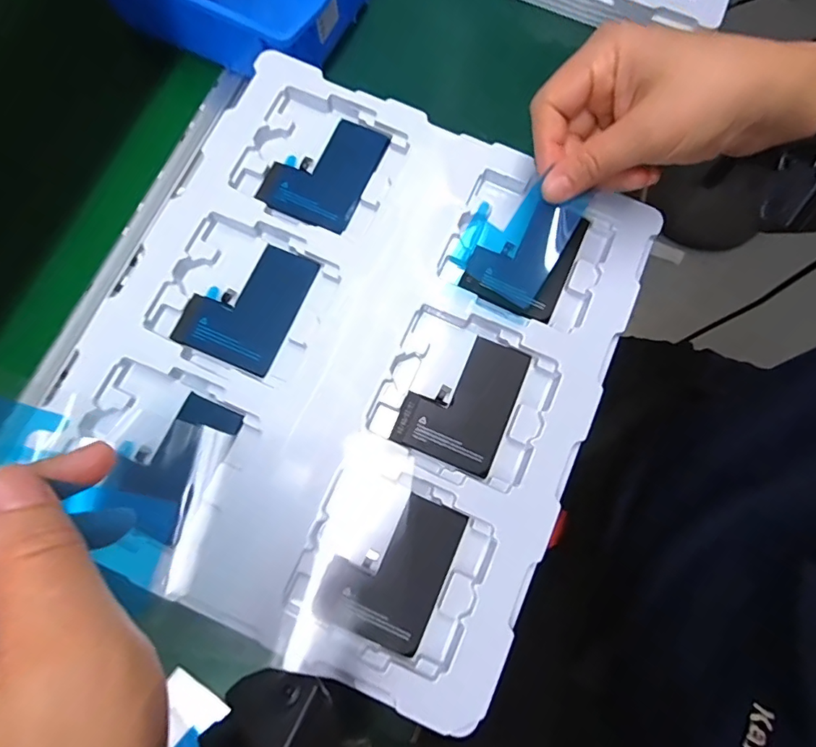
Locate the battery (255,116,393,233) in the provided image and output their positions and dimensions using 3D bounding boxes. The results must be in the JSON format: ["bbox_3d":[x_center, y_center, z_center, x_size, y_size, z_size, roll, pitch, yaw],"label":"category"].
[{"bbox_3d":[-0.053,-0.129,0.312,0.058,0.005,0.077,23,77,5],"label":"battery"}]

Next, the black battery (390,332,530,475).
[{"bbox_3d":[0.031,0.014,0.285,0.058,0.005,0.075,22,77,5],"label":"black battery"}]

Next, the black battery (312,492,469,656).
[{"bbox_3d":[-0.009,0.102,0.263,0.058,0.008,0.075,23,78,5],"label":"black battery"}]

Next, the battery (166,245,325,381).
[{"bbox_3d":[-0.095,-0.043,0.294,0.057,0.009,0.077,22,77,5],"label":"battery"}]

